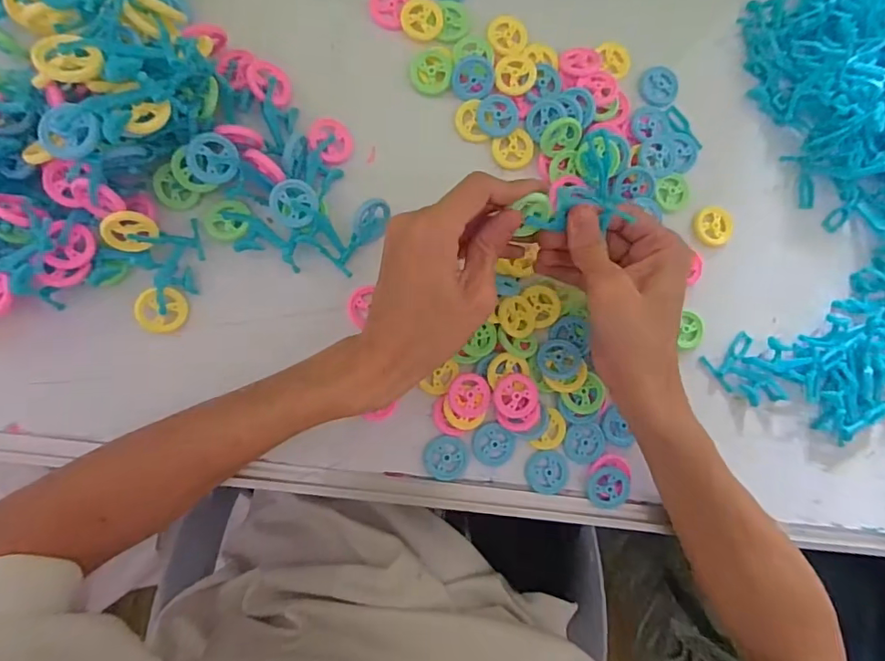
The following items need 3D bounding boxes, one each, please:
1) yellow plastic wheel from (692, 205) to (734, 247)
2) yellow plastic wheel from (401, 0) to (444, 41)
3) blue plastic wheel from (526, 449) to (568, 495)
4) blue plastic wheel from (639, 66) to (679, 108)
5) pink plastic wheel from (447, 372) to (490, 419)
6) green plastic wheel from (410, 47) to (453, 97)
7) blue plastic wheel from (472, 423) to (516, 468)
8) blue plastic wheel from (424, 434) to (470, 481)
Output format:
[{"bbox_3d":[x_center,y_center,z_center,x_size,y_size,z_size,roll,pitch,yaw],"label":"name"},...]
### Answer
[{"bbox_3d":[0.203,-0.078,0.382,0.029,0.013,0.030,0,86,-5],"label":"yellow plastic wheel"},{"bbox_3d":[-0.014,-0.221,0.363,0.030,0.007,0.028,0,86,-5],"label":"yellow plastic wheel"},{"bbox_3d":[0.073,0.099,0.355,0.029,0.004,0.030,0,86,-5],"label":"blue plastic wheel"},{"bbox_3d":[0.163,-0.184,0.385,0.028,0.006,0.030,0,86,-5],"label":"blue plastic wheel"},{"bbox_3d":[0.018,0.045,0.348,0.028,0.010,0.030,0,86,-5],"label":"pink plastic wheel"},{"bbox_3d":[-0.008,-0.183,0.360,0.028,0.007,0.033,-7,87,-5],"label":"green plastic wheel"},{"bbox_3d":[0.035,0.079,0.353,0.032,0.004,0.028,35,84,-2],"label":"blue plastic wheel"},{"bbox_3d":[0.003,0.087,0.349,0.031,0.004,0.029,0,86,-5],"label":"blue plastic wheel"}]

